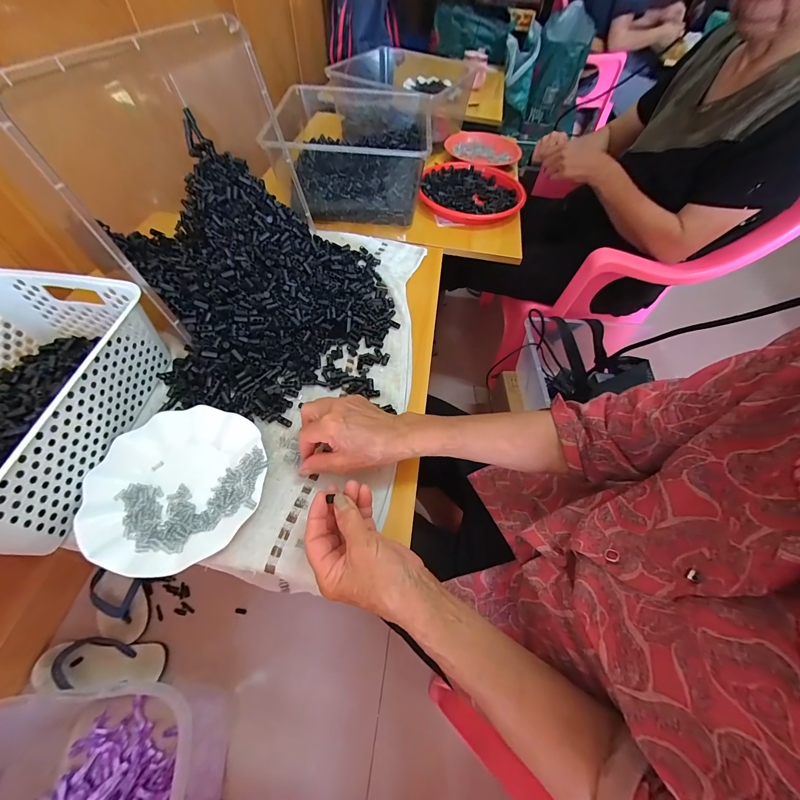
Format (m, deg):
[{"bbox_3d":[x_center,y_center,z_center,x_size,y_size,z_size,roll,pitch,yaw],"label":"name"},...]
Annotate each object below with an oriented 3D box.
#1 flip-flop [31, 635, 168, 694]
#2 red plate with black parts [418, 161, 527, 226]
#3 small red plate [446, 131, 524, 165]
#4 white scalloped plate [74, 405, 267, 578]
[{"bbox_3d":[-0.589,0.521,0.665,0.234,0.023,0.086,4,40,-5],"label":"flip-flop"},{"bbox_3d":[0.163,-0.472,0.781,0.232,0.043,0.240,2,57,-3],"label":"red plate with black parts"},{"bbox_3d":[0.223,-0.681,0.922,0.198,0.032,0.193,2,57,-3],"label":"small red plate"},{"bbox_3d":[-0.248,0.094,0.380,0.181,0.022,0.177,2,57,-3],"label":"white scalloped plate"}]

